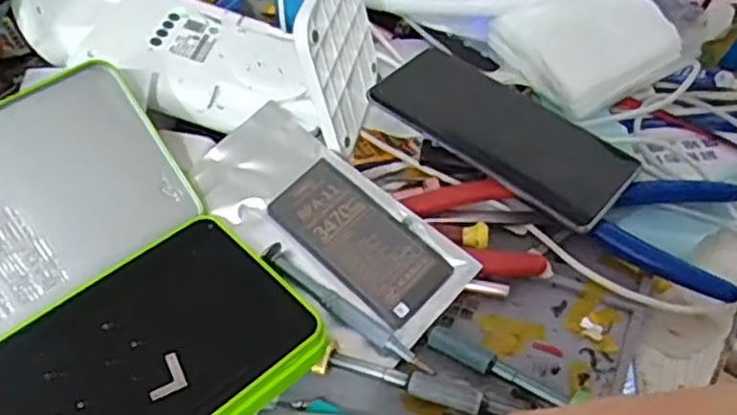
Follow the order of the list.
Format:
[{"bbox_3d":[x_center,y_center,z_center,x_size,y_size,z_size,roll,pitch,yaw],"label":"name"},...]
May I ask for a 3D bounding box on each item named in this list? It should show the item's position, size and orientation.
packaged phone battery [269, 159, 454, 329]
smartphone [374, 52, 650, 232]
[{"bbox_3d":[-0.005,0.016,0.376,0.101,0.004,0.046,41,75,21],"label":"packaged phone battery"},{"bbox_3d":[0.083,-0.049,0.428,0.159,0.012,0.077,36,55,22],"label":"smartphone"}]

